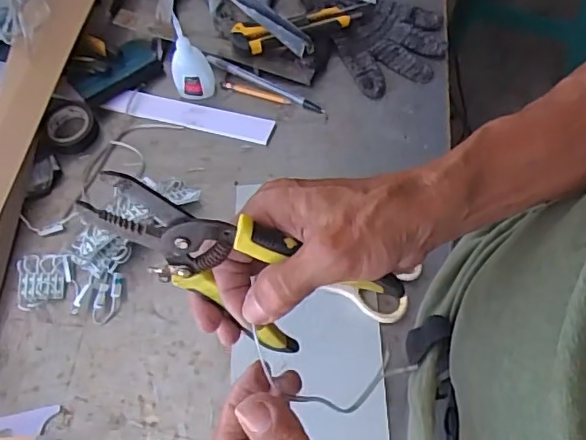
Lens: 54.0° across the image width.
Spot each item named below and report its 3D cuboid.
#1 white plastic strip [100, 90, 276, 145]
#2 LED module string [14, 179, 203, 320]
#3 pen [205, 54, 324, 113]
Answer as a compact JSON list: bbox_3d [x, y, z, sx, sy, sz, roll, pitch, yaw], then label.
[{"bbox_3d":[-0.119,-0.118,0.654,0.196,0.004,0.032,12,73,8],"label":"white plastic strip"},{"bbox_3d":[-0.182,0.026,0.576,0.193,0.031,0.099,-40,69,-15],"label":"LED module string"},{"bbox_3d":[-0.031,-0.159,0.663,0.150,0.015,0.013,26,69,15],"label":"pen"}]

